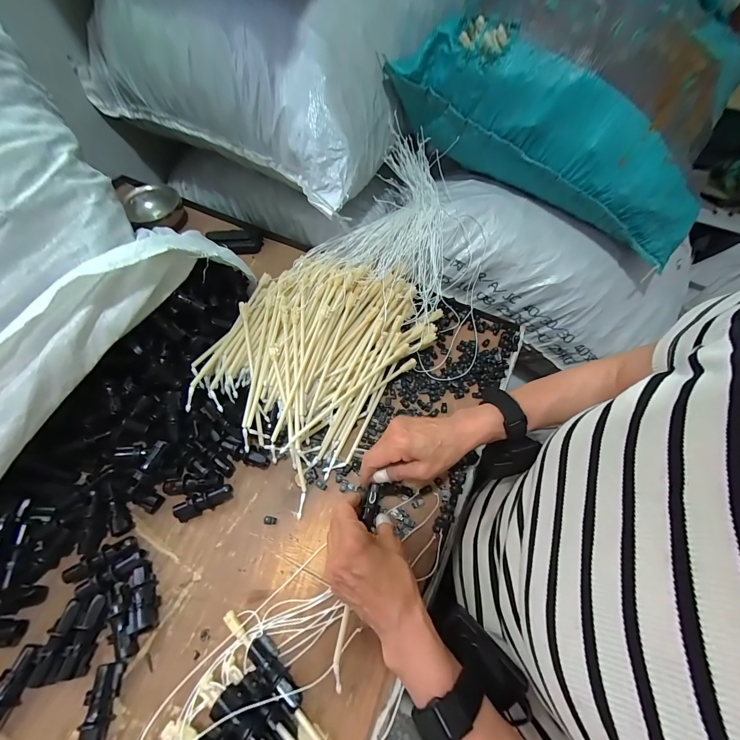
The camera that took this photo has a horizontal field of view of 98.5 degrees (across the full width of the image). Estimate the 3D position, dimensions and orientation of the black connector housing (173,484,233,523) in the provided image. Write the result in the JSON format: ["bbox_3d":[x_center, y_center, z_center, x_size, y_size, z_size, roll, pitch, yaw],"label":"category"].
[{"bbox_3d":[-0.204,0.161,0.392,0.065,0.021,0.024,-19,61,-12],"label":"black connector housing"}]

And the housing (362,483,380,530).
[{"bbox_3d":[0.002,0.147,0.348,0.017,0.010,0.044,11,73,6],"label":"housing"}]

